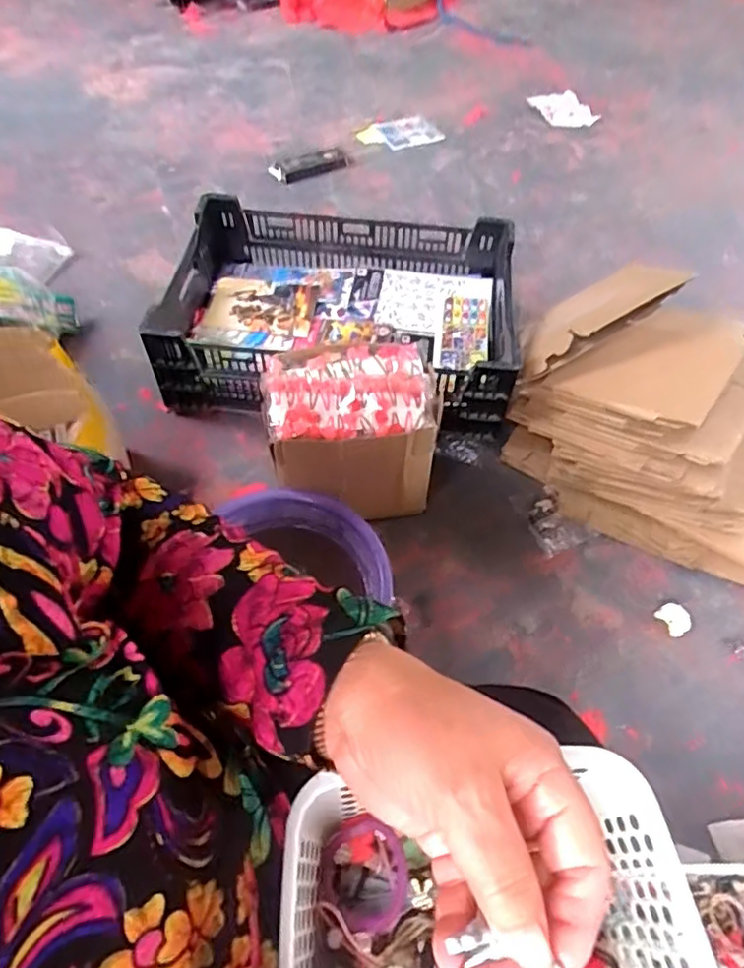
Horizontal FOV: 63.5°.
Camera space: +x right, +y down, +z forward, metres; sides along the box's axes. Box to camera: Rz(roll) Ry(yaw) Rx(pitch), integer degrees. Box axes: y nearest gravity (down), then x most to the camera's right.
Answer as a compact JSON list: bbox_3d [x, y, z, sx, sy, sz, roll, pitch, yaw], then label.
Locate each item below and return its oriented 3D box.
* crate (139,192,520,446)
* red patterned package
[{"bbox_3d":[-0.058,-0.313,1.097,0.606,0.171,0.415,7,57,0],"label":"crate"},{"bbox_3d":[-0.031,-0.133,0.824,0.229,0.040,0.171,-7,55,-7],"label":"red patterned package"}]

